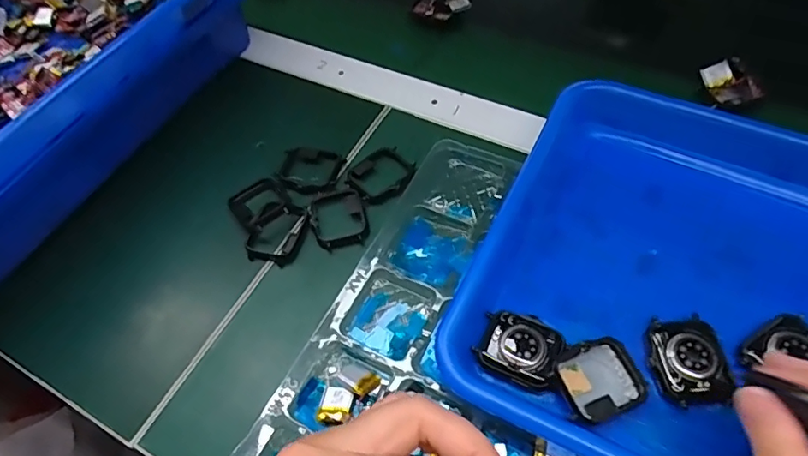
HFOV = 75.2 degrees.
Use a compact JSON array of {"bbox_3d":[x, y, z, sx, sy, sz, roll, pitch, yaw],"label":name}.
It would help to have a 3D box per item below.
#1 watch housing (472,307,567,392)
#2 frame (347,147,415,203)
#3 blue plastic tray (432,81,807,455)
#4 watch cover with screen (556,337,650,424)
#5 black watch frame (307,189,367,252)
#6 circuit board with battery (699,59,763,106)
[{"bbox_3d":[0.062,0.064,0.281,0.042,0.009,0.034,23,60,19],"label":"watch housing"},{"bbox_3d":[-0.017,-0.039,0.376,0.046,0.006,0.046,-33,60,-18],"label":"frame"},{"bbox_3d":[0.211,0.036,0.281,0.324,0.042,0.256,22,60,18],"label":"blue plastic tray"},{"bbox_3d":[0.101,0.076,0.268,0.042,0.010,0.035,-21,57,-10],"label":"watch cover with screen"},{"bbox_3d":[-0.045,-0.005,0.359,0.038,0.013,0.043,-14,56,-5],"label":"black watch frame"},{"bbox_3d":[0.248,-0.110,0.399,0.031,0.006,0.037,-26,89,18],"label":"circuit board with battery"}]

